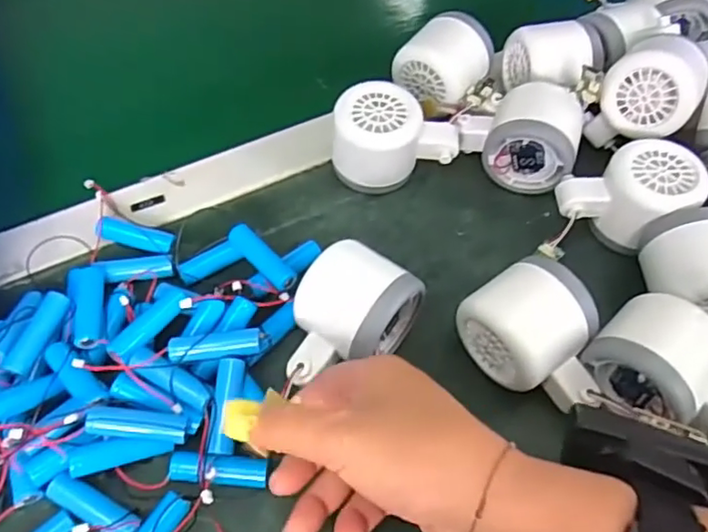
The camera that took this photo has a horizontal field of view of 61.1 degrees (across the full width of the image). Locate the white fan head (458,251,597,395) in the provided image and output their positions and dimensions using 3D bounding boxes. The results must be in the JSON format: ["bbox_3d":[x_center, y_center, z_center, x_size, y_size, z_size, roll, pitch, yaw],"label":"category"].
[{"bbox_3d":[0.095,0.033,0.332,0.057,0.063,0.057,-30,63,-19],"label":"white fan head"}]

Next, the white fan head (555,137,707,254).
[{"bbox_3d":[0.174,-0.040,0.382,0.077,0.054,0.055,-21,60,-14],"label":"white fan head"}]

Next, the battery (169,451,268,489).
[{"bbox_3d":[-0.069,0.104,0.307,0.049,0.012,0.014,5,58,2],"label":"battery"}]

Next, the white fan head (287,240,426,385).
[{"bbox_3d":[-0.005,0.028,0.329,0.057,0.050,0.079,33,64,17],"label":"white fan head"}]

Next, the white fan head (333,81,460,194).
[{"bbox_3d":[0.027,-0.088,0.411,0.082,0.053,0.051,-9,58,-7],"label":"white fan head"}]

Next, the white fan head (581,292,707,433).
[{"bbox_3d":[0.168,0.059,0.316,0.060,0.050,0.084,-34,64,-20],"label":"white fan head"}]

